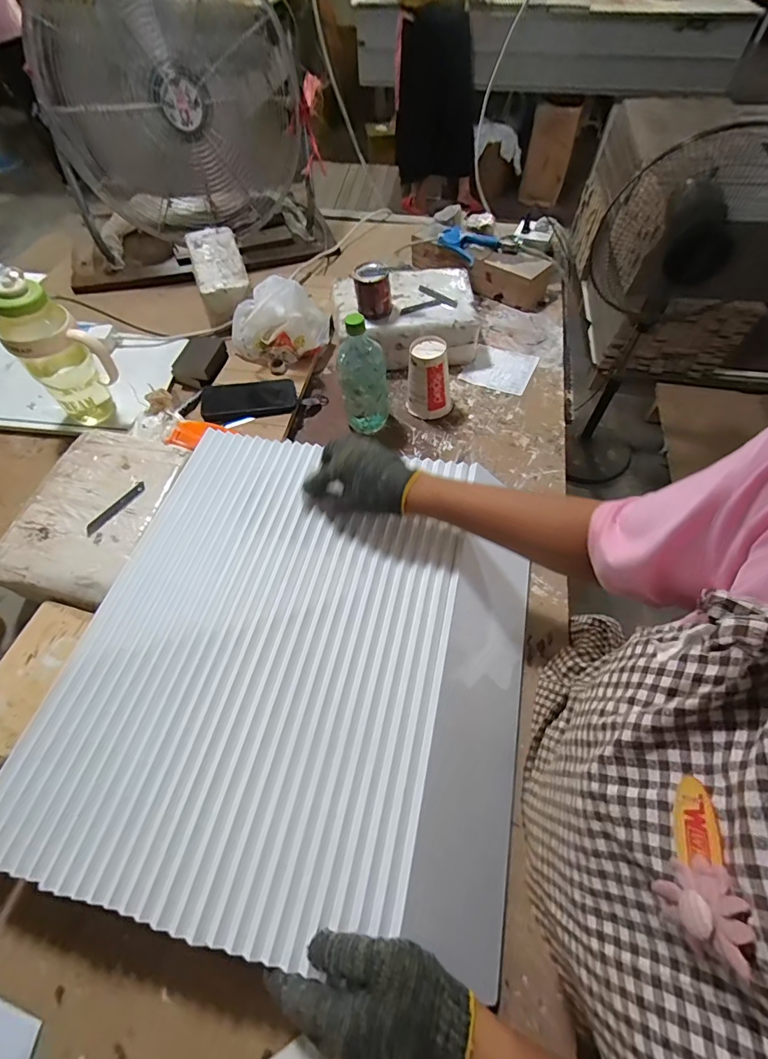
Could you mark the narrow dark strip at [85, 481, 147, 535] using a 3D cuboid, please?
[{"bbox_3d":[-0.381,-0.031,0.623,0.018,0.004,0.100,28,63,20],"label":"narrow dark strip"}]

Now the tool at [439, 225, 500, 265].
[{"bbox_3d":[0.182,-0.640,0.975,0.078,0.032,0.129,-33,64,-18],"label":"tool"}]

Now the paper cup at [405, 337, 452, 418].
[{"bbox_3d":[0.086,-0.277,0.786,0.081,0.118,0.094,7,59,4],"label":"paper cup"}]

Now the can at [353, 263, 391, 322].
[{"bbox_3d":[-0.022,-0.441,0.804,0.062,0.075,0.062,0,59,0],"label":"can"}]

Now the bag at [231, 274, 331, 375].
[{"bbox_3d":[-0.207,-0.424,0.866,0.167,0.117,0.189,30,64,17],"label":"bag"}]

